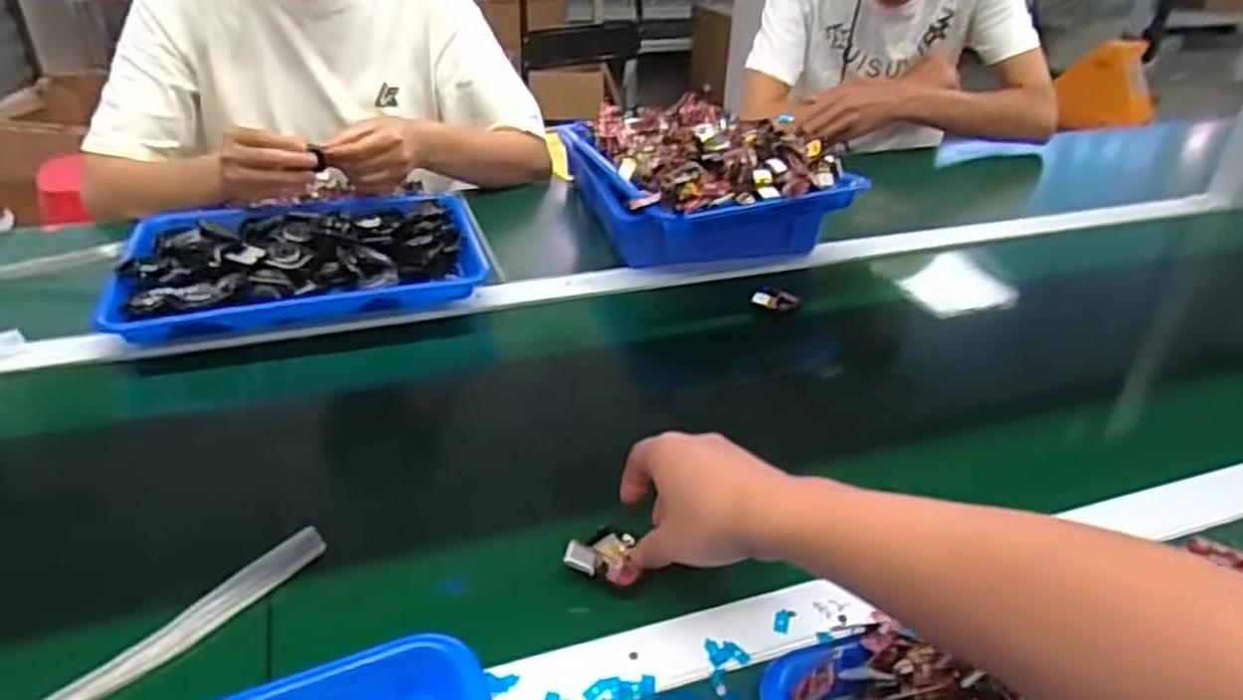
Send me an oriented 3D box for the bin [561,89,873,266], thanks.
[{"bbox_3d":[0.086,-0.189,0.868,0.224,0.127,0.287,-13,36,-22],"label":"bin"}]

